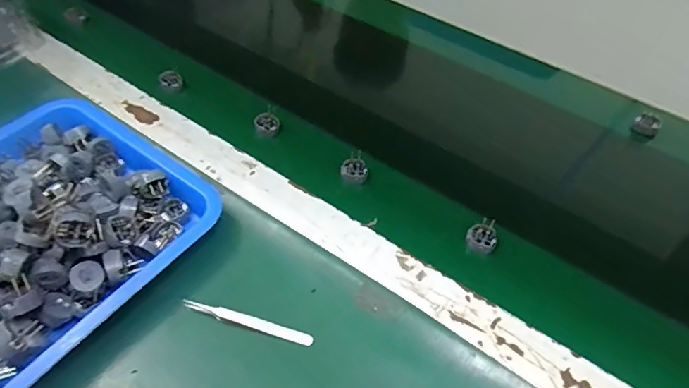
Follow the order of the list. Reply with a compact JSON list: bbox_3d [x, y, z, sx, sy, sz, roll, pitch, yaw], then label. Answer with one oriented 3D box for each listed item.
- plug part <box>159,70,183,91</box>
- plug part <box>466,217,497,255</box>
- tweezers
[{"bbox_3d":[-0.216,-0.141,0.625,0.025,0.025,0.012,-23,56,-17],"label":"plug part"},{"bbox_3d":[0.136,0.042,0.499,0.028,0.026,0.023,17,55,13],"label":"plug part"},{"bbox_3d":[-0.082,0.107,0.431,0.113,0.010,0.013,13,54,10],"label":"tweezers"}]

